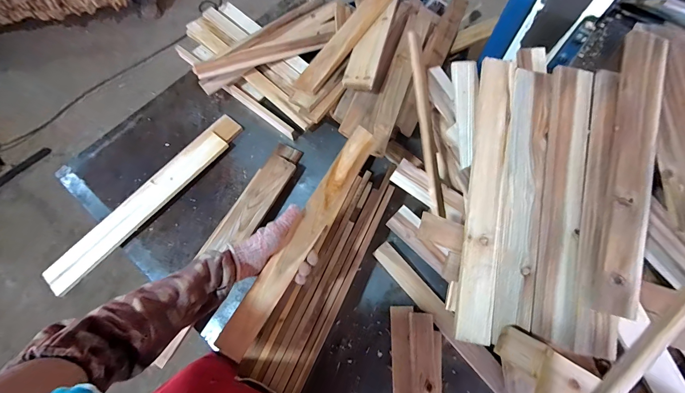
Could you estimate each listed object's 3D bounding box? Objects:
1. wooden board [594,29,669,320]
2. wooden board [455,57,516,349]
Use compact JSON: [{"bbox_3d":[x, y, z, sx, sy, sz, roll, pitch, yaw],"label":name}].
[{"bbox_3d":[0.503,-0.049,0.540,0.075,0.016,0.498,12,84,5],"label":"wooden board"},{"bbox_3d":[0.256,-0.007,0.561,0.068,0.019,0.509,9,81,1],"label":"wooden board"}]

